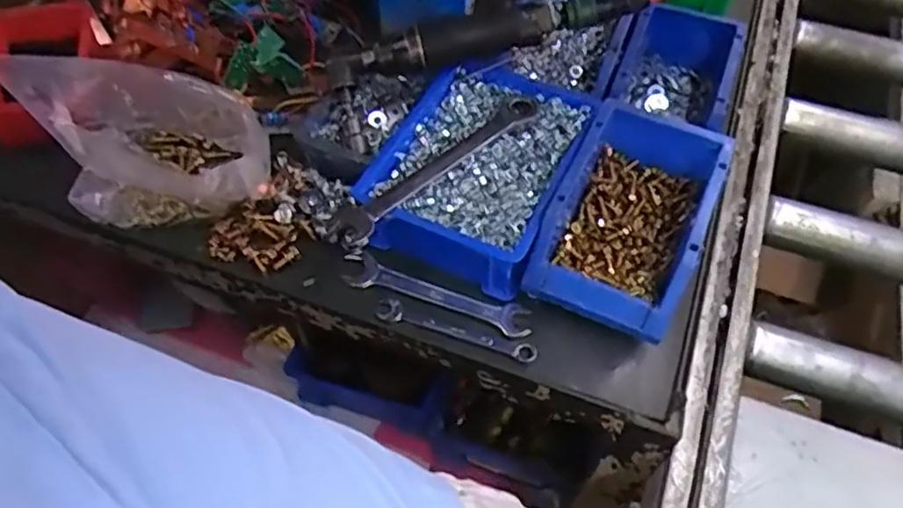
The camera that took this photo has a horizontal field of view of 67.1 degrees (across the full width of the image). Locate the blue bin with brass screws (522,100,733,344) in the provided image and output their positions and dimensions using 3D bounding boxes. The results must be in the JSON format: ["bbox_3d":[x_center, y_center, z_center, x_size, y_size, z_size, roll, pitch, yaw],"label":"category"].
[{"bbox_3d":[0.143,-0.028,0.556,0.111,0.081,0.182,22,57,14],"label":"blue bin with brass screws"}]

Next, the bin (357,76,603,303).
[{"bbox_3d":[0.024,-0.071,0.585,0.142,0.063,0.195,22,57,14],"label":"bin"}]

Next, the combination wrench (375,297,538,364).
[{"bbox_3d":[0.003,0.059,0.532,0.129,0.005,0.021,18,57,11],"label":"combination wrench"}]

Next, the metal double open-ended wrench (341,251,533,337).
[{"bbox_3d":[-0.013,0.031,0.548,0.157,0.008,0.030,18,57,12],"label":"metal double open-ended wrench"}]

